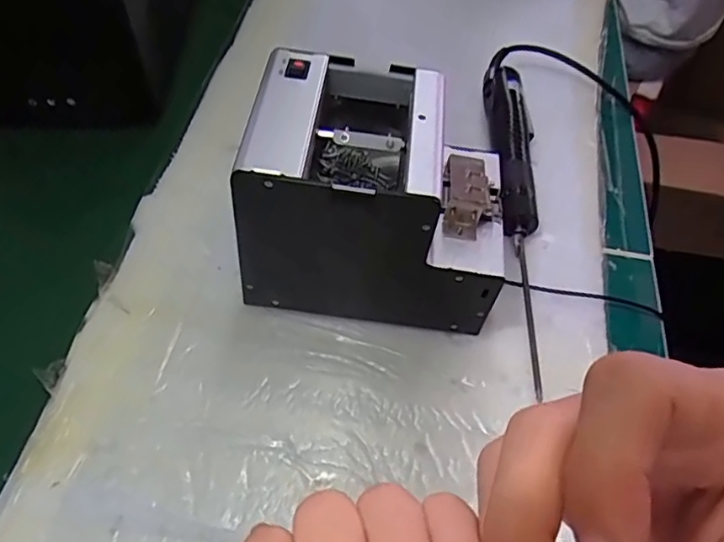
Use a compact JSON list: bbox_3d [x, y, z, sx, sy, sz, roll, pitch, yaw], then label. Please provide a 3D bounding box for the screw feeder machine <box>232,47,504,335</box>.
[{"bbox_3d":[0.013,-0.051,0.434,0.173,0.147,0.121,6,53,2],"label":"screw feeder machine"}]

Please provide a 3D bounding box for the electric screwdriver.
[{"bbox_3d":[0.129,-0.072,0.522,0.042,0.045,0.357,6,53,1],"label":"electric screwdriver"}]

